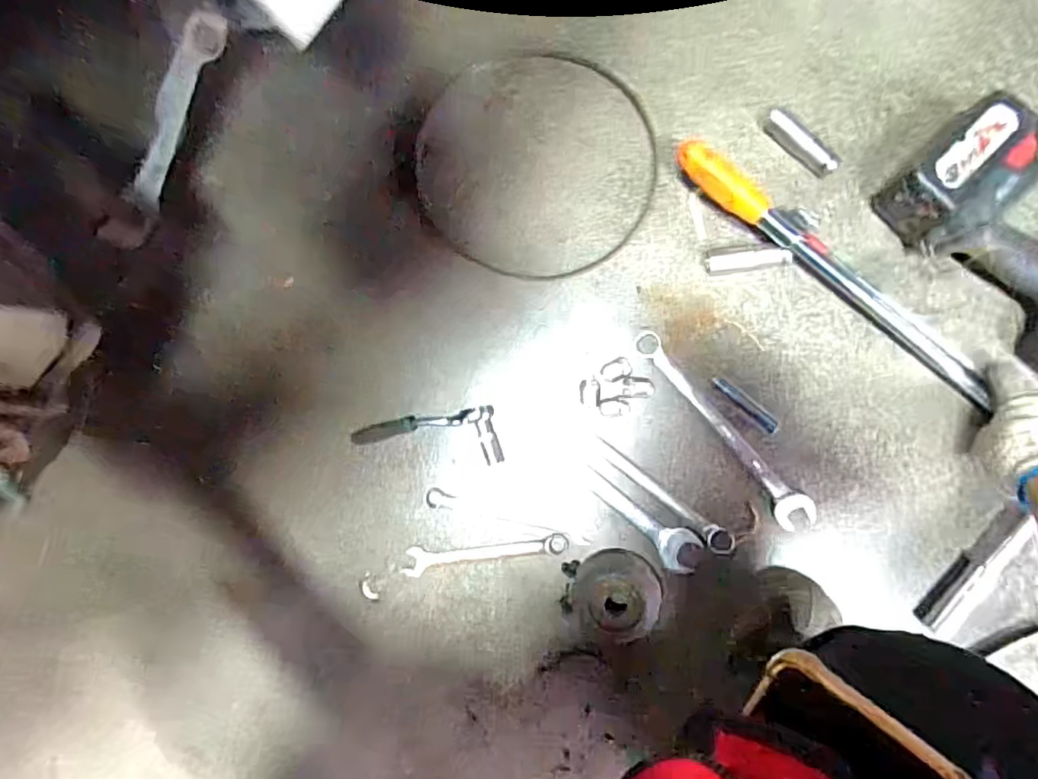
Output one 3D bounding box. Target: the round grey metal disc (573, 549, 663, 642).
[{"bbox_3d":[0.100,0.207,0.598,0.087,0.025,0.083,0,89,8],"label":"round grey metal disc"}]

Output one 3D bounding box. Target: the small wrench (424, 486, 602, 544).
[{"bbox_3d":[-0.010,0.134,0.630,0.182,0.004,0.022,11,91,8],"label":"small wrench"}]

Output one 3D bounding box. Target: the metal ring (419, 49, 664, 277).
[{"bbox_3d":[0.016,-0.240,0.633,0.261,0.005,0.239,19,92,8],"label":"metal ring"}]

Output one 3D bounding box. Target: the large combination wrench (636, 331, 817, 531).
[{"bbox_3d":[0.205,0.039,0.596,0.034,0.009,0.246,-41,84,6],"label":"large combination wrench"}]

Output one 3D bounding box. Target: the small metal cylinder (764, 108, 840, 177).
[{"bbox_3d":[0.276,-0.242,0.582,0.083,0.025,0.022,45,95,6],"label":"small metal cylinder"}]

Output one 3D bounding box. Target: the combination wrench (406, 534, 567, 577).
[{"bbox_3d":[-0.037,0.173,0.632,0.178,0.006,0.028,-11,88,8],"label":"combination wrench"}]

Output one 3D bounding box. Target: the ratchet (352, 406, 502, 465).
[{"bbox_3d":[-0.101,0.058,0.633,0.157,0.017,0.061,-9,88,8],"label":"ratchet"}]

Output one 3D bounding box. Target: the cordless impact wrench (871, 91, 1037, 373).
[{"bbox_3d":[0.456,-0.135,0.527,0.133,0.078,0.247,-44,84,5],"label":"cordless impact wrench"}]

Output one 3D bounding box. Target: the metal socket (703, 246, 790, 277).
[{"bbox_3d":[0.228,-0.132,0.590,0.080,0.018,0.028,-7,88,8],"label":"metal socket"}]

